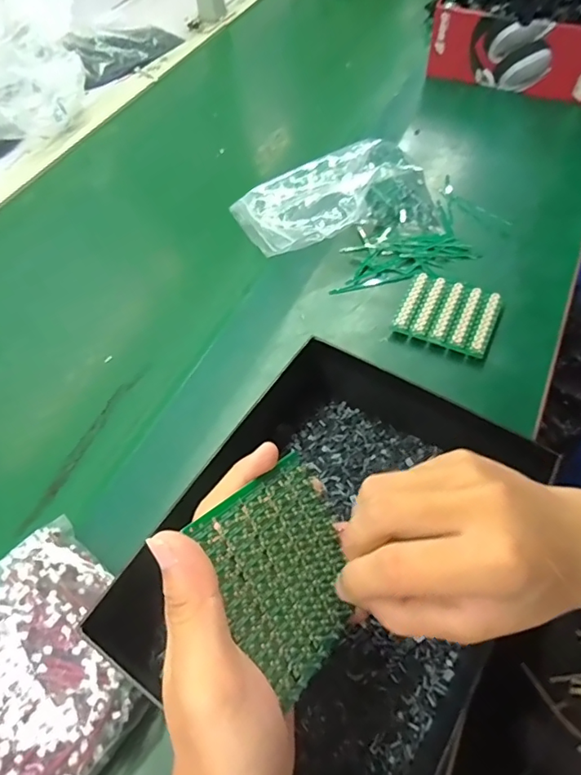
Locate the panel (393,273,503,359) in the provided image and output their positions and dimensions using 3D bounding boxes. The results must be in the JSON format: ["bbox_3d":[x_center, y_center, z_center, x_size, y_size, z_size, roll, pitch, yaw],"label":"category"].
[{"bbox_3d":[0.150,-0.069,0.478,0.086,0.014,0.078,19,59,18],"label":"panel"}]

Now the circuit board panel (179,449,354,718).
[{"bbox_3d":[0.001,0.081,0.230,0.083,0.004,0.080,-27,88,-55],"label":"circuit board panel"}]

